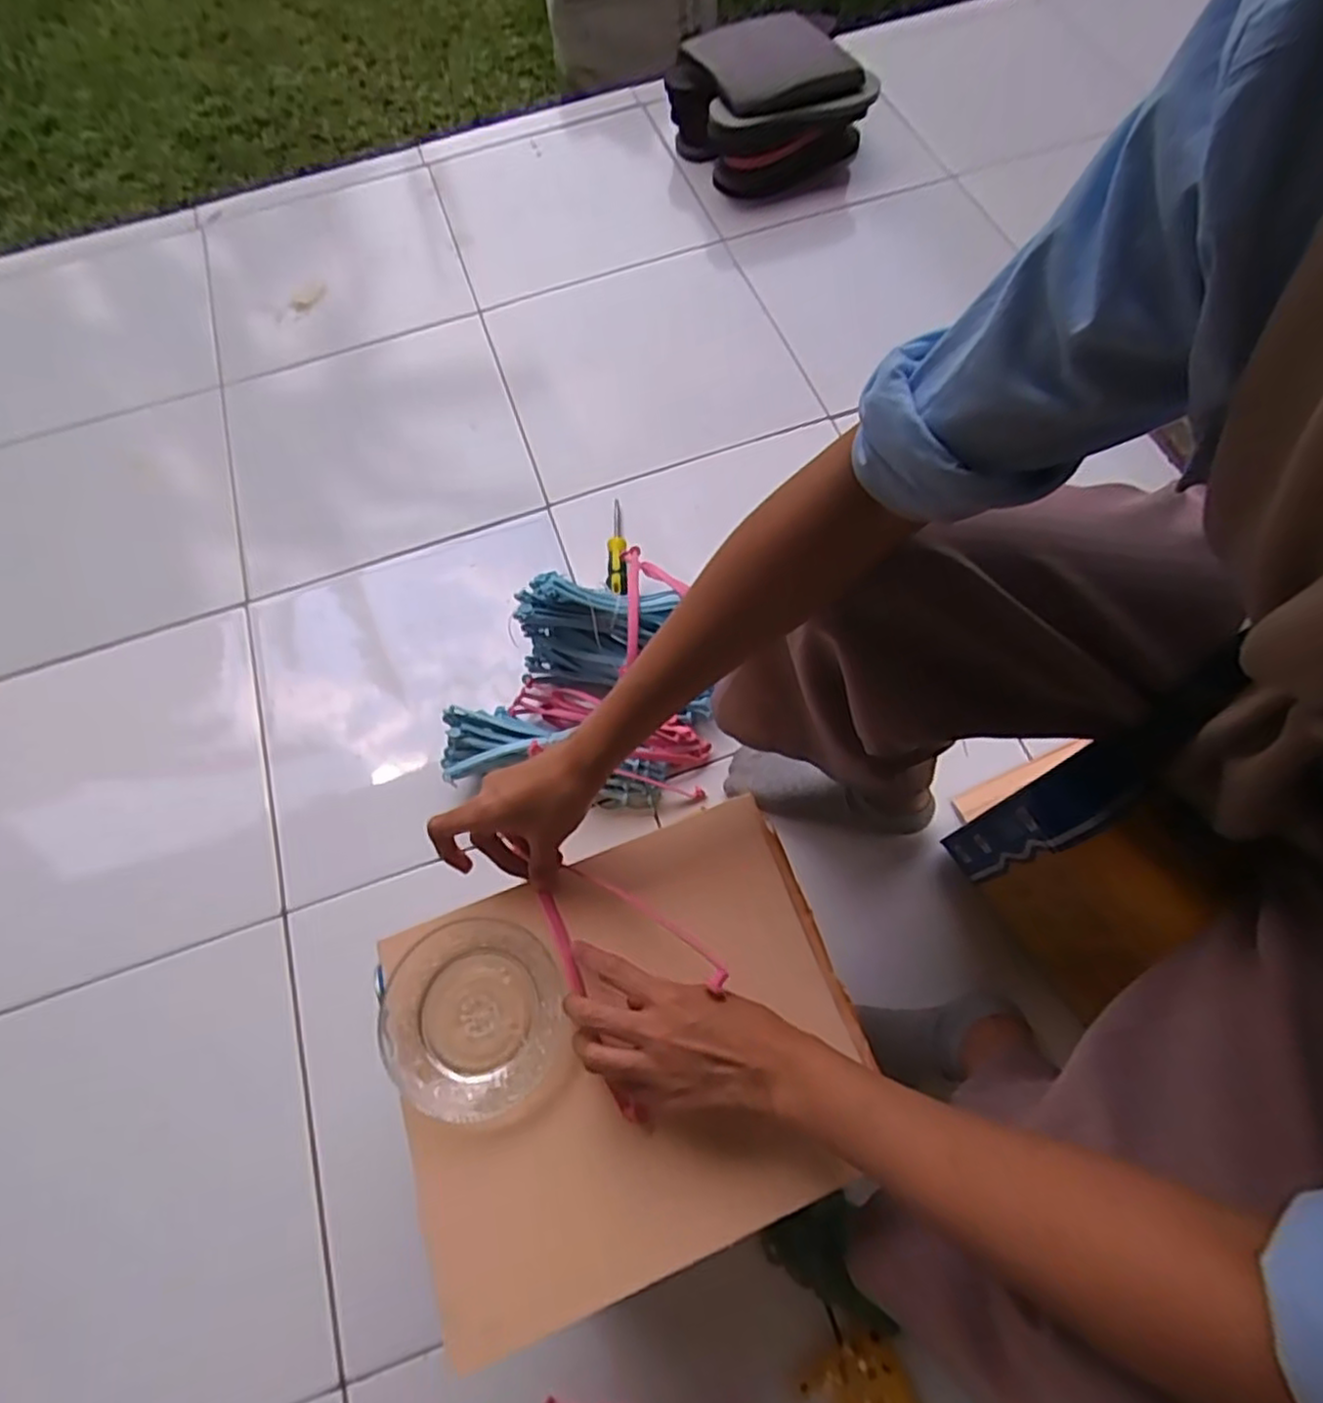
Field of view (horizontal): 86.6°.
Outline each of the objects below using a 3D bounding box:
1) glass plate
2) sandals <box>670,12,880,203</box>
[{"bbox_3d":[-0.120,0.201,0.450,0.112,0.018,0.112,-10,67,-1],"label":"glass plate"},{"bbox_3d":[0.175,-0.957,1.118,0.295,0.129,0.240,-20,68,-5],"label":"sandals"}]

